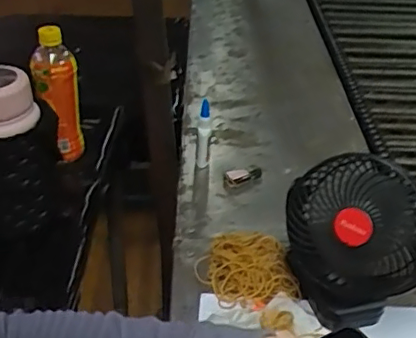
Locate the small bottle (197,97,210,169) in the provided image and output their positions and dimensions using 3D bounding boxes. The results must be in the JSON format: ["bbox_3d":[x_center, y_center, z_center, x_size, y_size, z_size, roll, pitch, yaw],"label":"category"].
[{"bbox_3d":[-0.007,-0.050,0.854,0.018,0.120,0.025,2,36,1],"label":"small bottle"}]

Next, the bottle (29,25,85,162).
[{"bbox_3d":[-0.228,-0.105,0.877,0.060,0.216,0.072,-5,36,-9],"label":"bottle"}]

